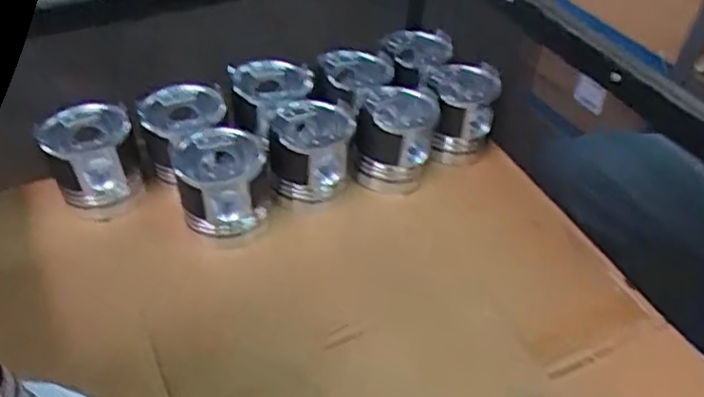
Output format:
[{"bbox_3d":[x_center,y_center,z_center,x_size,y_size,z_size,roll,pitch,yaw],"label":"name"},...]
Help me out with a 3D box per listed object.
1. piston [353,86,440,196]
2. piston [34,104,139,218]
[{"bbox_3d":[0.053,-0.068,0.835,0.097,0.115,0.101,5,45,0],"label":"piston"},{"bbox_3d":[-0.301,-0.041,0.765,0.099,0.108,0.079,-11,47,-15],"label":"piston"}]

